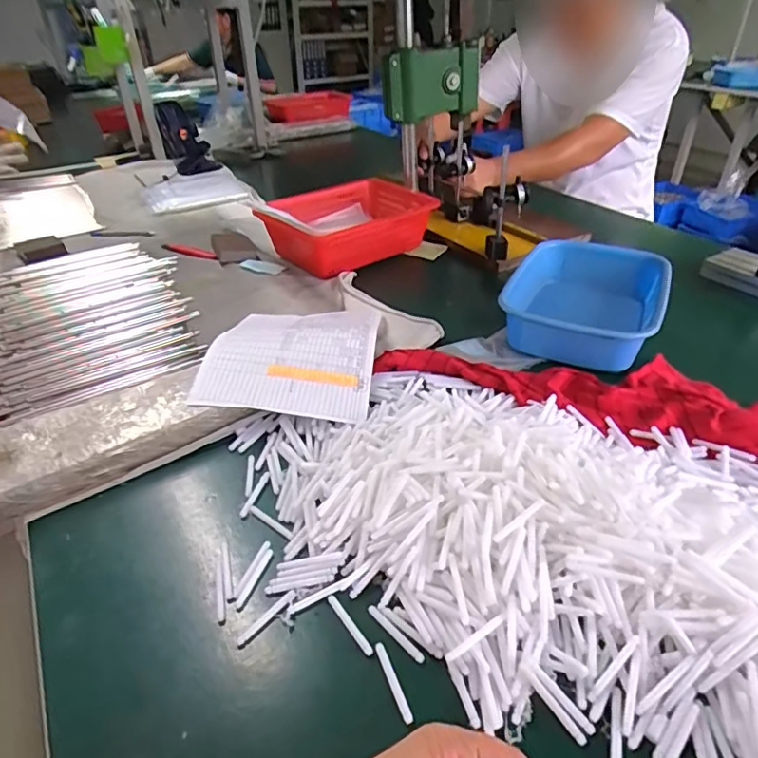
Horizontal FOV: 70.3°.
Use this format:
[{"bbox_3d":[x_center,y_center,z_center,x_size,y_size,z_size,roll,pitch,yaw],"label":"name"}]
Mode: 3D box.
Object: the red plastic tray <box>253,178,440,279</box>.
[{"bbox_3d":[-0.056,-0.300,1.058,0.349,0.093,0.216,-26,42,-30],"label":"red plastic tray"}]

